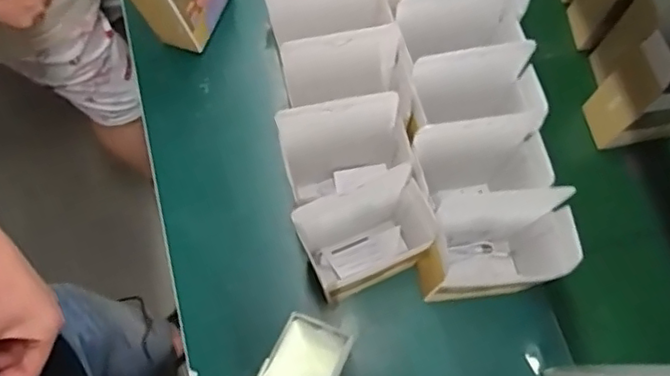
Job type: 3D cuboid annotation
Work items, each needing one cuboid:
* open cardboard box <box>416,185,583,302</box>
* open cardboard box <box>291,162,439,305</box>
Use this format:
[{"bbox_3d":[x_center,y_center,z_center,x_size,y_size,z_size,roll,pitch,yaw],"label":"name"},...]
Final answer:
[{"bbox_3d":[0.162,0.065,0.628,0.128,0.203,0.080,-5,74,-1],"label":"open cardboard box"},{"bbox_3d":[0.035,0.050,0.639,0.129,0.235,0.070,-23,75,-6],"label":"open cardboard box"}]

